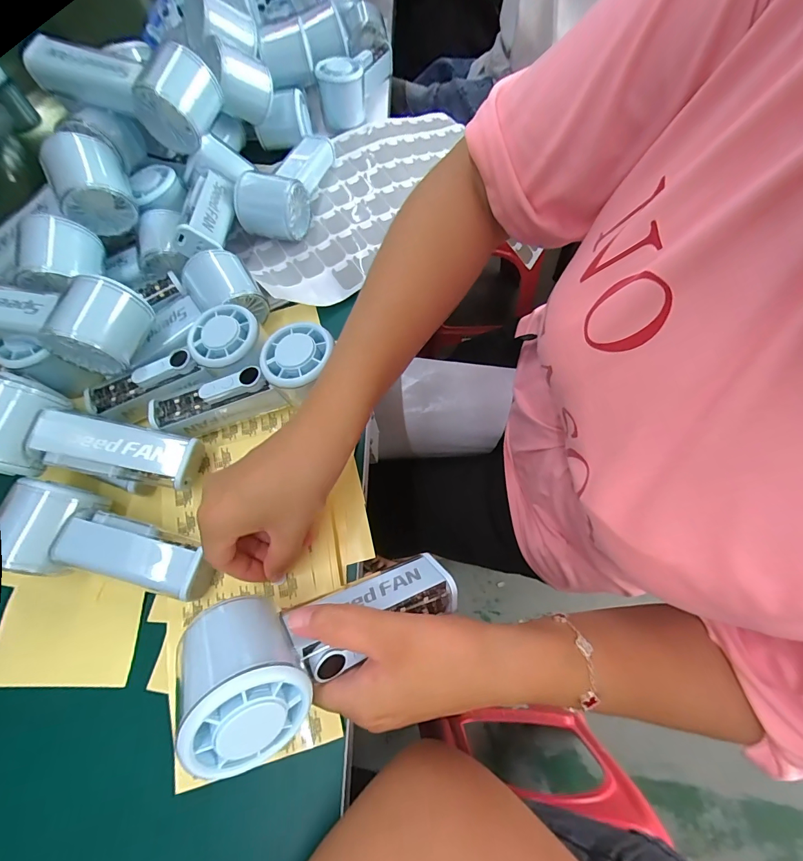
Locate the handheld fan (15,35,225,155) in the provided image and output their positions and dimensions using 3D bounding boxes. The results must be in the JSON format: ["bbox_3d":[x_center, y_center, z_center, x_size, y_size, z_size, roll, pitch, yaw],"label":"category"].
[{"bbox_3d":[-0.249,-0.315,0.348,0.154,0.056,0.061,17,68,11],"label":"handheld fan"}]

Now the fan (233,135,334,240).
[{"bbox_3d":[-0.119,-0.277,0.410,0.065,0.048,0.153,14,68,10],"label":"fan"}]

